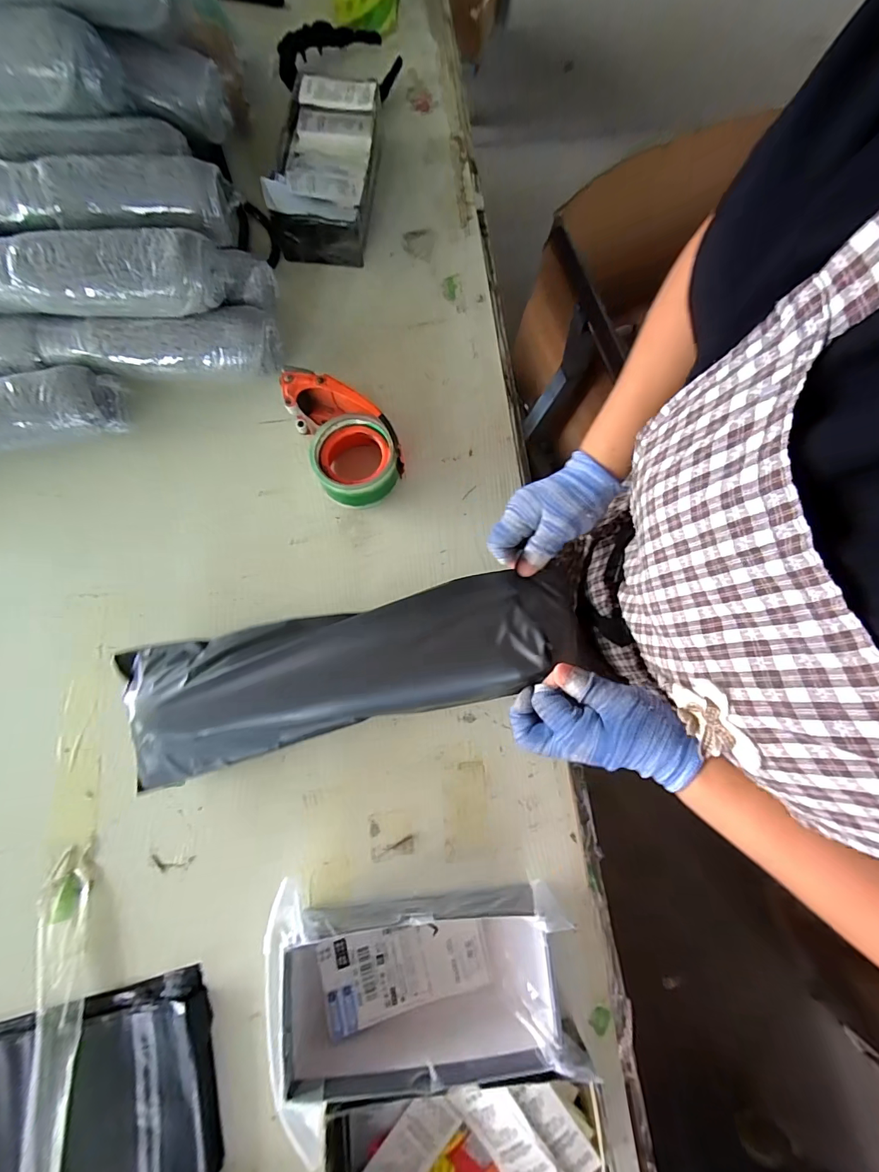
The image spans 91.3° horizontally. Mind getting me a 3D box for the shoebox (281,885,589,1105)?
[{"bbox_3d":[-0.012,0.338,0.376,0.231,0.067,0.124,-5,79,-2],"label":"shoebox"}]

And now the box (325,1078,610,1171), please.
[{"bbox_3d":[0.026,0.451,0.349,0.221,0.054,0.113,-4,79,-2],"label":"box"}]

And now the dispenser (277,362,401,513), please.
[{"bbox_3d":[-0.102,-0.163,0.471,0.092,0.065,0.154,-24,80,-6],"label":"dispenser"}]

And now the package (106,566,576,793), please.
[{"bbox_3d":[-0.075,0.073,0.383,0.394,0.036,0.109,-14,80,0],"label":"package"}]

